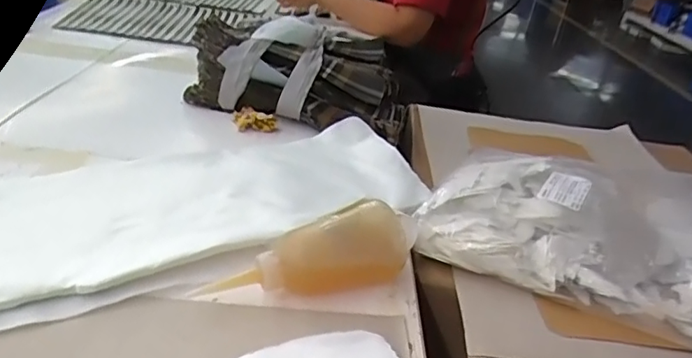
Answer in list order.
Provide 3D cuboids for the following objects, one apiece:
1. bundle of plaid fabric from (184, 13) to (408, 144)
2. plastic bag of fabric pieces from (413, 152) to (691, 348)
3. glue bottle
[{"bbox_3d":[-0.058,-0.151,0.761,0.309,0.092,0.177,16,33,11],"label":"bundle of plaid fabric"},{"bbox_3d":[0.262,0.043,0.543,0.344,0.106,0.195,17,31,16],"label":"plastic bag of fabric pieces"},{"bbox_3d":[-0.030,0.057,0.432,0.166,0.056,0.045,-6,32,-24],"label":"glue bottle"}]

